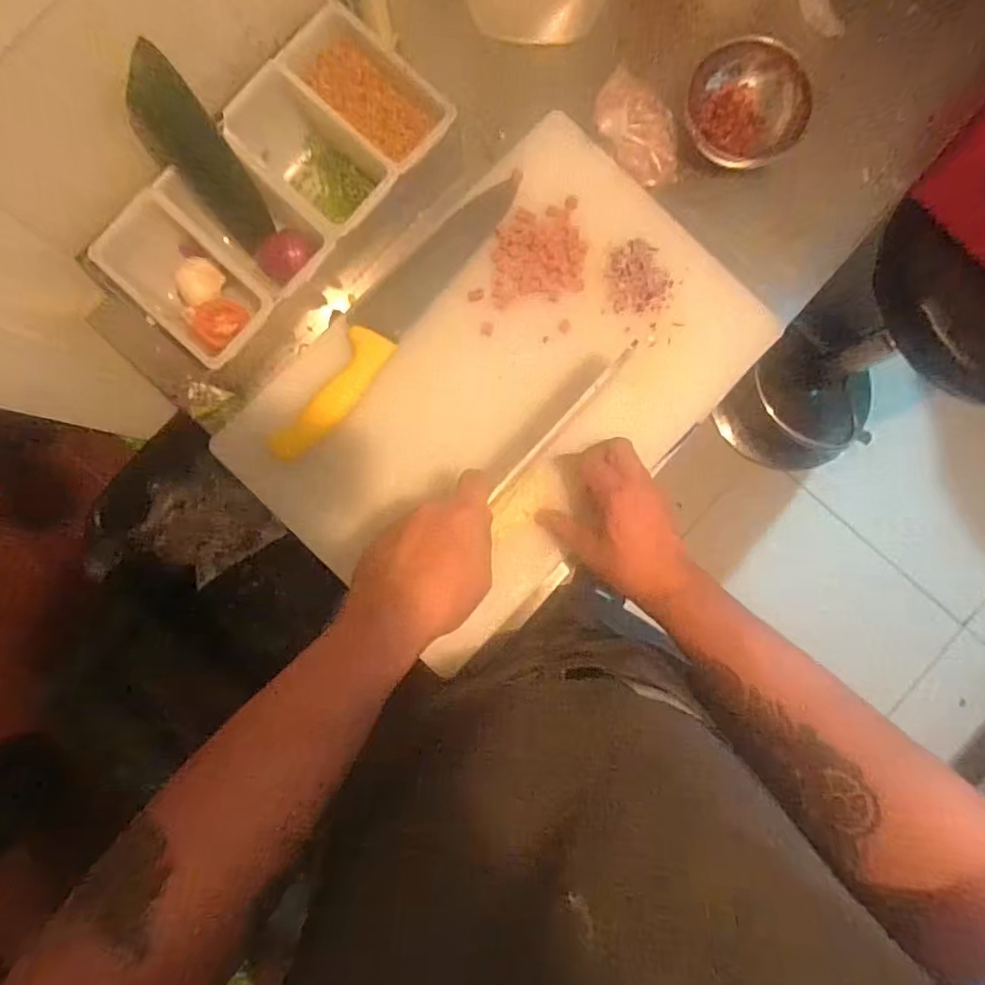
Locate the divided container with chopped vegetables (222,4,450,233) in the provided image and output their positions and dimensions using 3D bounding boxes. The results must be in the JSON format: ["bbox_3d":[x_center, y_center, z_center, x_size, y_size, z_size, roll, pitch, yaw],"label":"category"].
[{"bbox_3d":[-0.121,-0.296,0.489,0.132,0.068,0.140,43,88,1],"label":"divided container with chopped vegetables"}]

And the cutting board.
[{"bbox_3d":[0.017,-0.096,0.518,0.289,0.017,0.436,44,86,-2],"label":"cutting board"}]

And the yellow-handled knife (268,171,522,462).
[{"bbox_3d":[-0.089,-0.162,0.515,0.057,0.026,0.314,37,88,1],"label":"yellow-handled knife"}]

